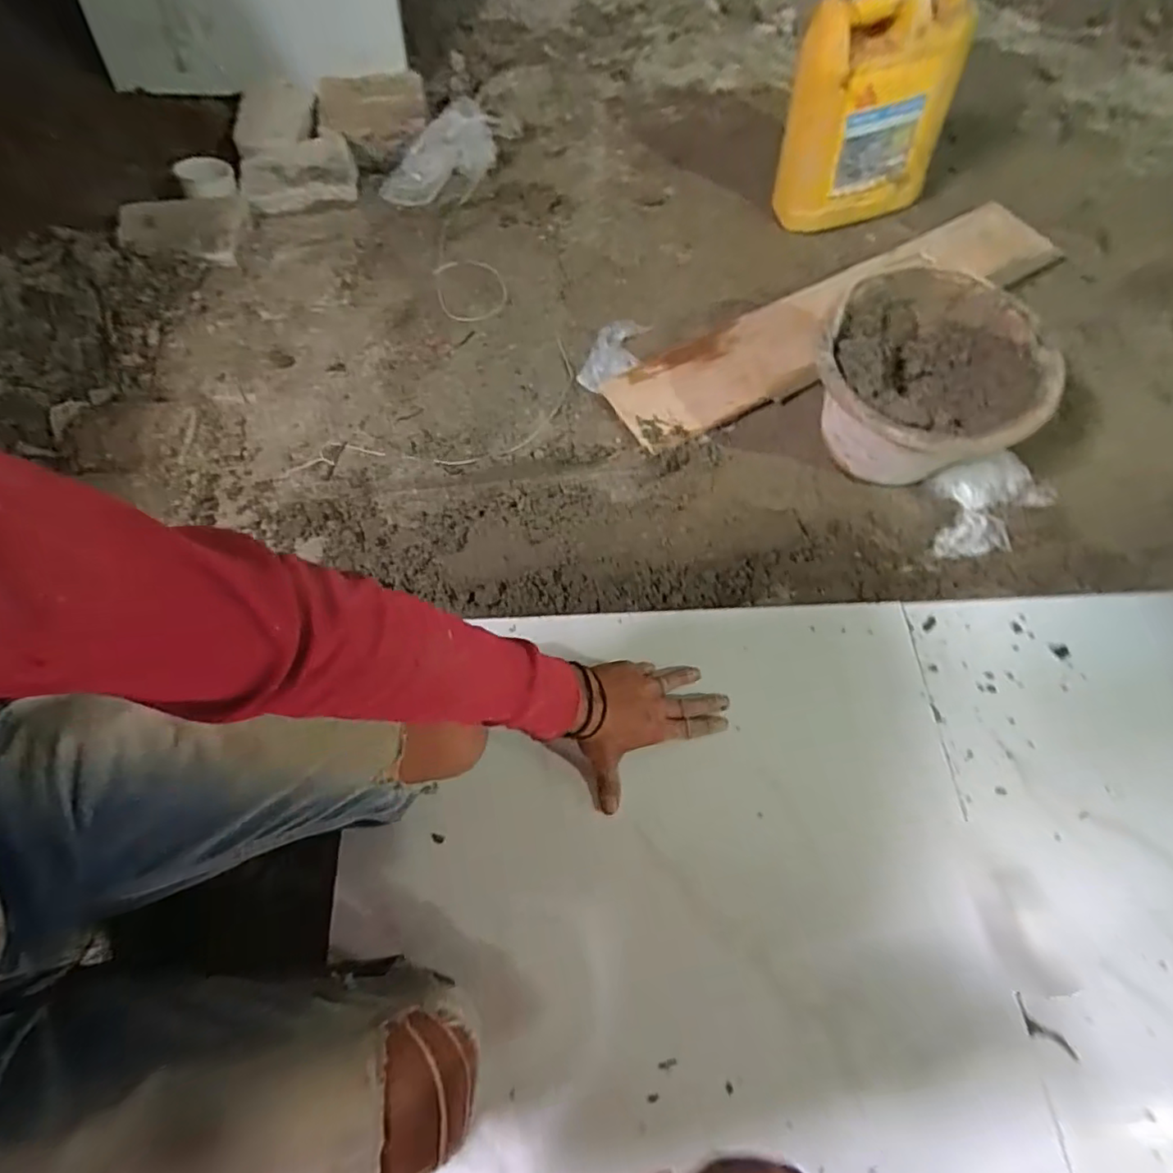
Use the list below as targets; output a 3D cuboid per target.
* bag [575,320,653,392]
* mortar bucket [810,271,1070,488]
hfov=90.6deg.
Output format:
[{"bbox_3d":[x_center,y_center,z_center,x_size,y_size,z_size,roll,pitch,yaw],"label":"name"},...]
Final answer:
[{"bbox_3d":[0.042,-0.344,0.868,0.072,0.014,0.152,17,65,7],"label":"bag"},{"bbox_3d":[0.386,-0.222,0.710,0.234,0.179,0.235,0,64,-1],"label":"mortar bucket"}]

